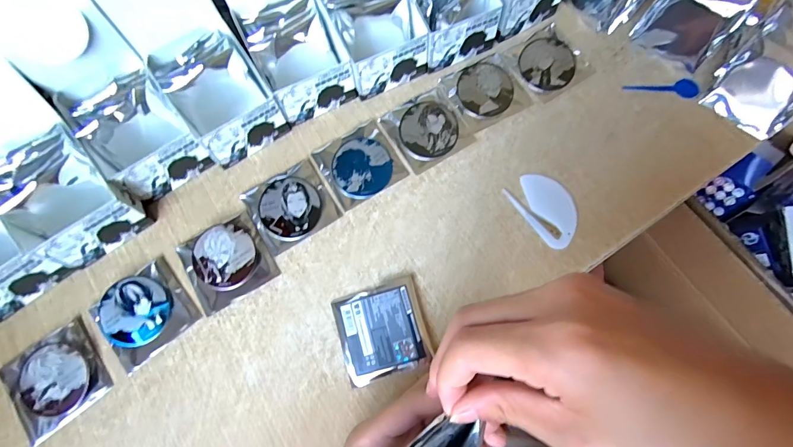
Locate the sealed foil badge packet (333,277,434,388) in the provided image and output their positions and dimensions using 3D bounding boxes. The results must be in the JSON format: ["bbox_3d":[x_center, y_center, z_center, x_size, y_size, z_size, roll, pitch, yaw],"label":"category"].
[{"bbox_3d":[-0.012,0.087,0.323,0.069,0.011,0.072,-15,72,-4],"label":"sealed foil badge packet"}]

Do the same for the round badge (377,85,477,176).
[{"bbox_3d":[0.028,-0.093,0.381,0.071,0.009,0.071,-31,74,-8],"label":"round badge"}]

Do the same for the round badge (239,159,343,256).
[{"bbox_3d":[-0.095,-0.017,0.359,0.070,0.010,0.065,-33,74,-9],"label":"round badge"}]

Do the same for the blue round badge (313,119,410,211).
[{"bbox_3d":[-0.034,-0.057,0.371,0.070,0.010,0.066,-31,74,-8],"label":"blue round badge"}]

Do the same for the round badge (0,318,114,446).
[{"bbox_3d":[-0.276,0.125,0.319,0.071,0.013,0.069,-36,75,-10],"label":"round badge"}]

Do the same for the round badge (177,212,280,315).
[{"bbox_3d":[-0.148,0.032,0.343,0.069,0.013,0.064,-32,74,-9],"label":"round badge"}]

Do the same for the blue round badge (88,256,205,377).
[{"bbox_3d":[-0.211,0.074,0.330,0.071,0.014,0.067,-41,75,-11],"label":"blue round badge"}]

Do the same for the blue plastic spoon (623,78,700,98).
[{"bbox_3d":[0.262,-0.136,0.393,0.071,0.004,0.021,6,72,3],"label":"blue plastic spoon"}]

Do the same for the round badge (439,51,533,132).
[{"bbox_3d":[0.089,-0.132,0.393,0.070,0.009,0.070,-24,73,-6],"label":"round badge"}]

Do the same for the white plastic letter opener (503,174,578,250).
[{"bbox_3d":[0.136,-0.014,0.355,0.046,0.004,0.069,-33,74,-9],"label":"white plastic letter opener"}]

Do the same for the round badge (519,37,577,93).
[{"bbox_3d":[0.152,-0.159,0.399,0.055,0.004,0.056,-1,80,6],"label":"round badge"}]

